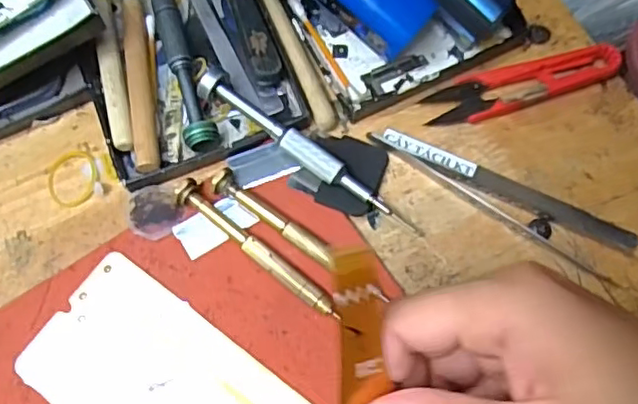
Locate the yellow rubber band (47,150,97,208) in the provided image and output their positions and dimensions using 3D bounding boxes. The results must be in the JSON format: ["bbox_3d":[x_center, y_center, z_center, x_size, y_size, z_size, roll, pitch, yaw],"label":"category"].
[{"bbox_3d":[-0.123,-0.012,0.312,0.027,0.004,0.028,-1,71,2],"label":"yellow rubber band"}]

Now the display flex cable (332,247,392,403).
[{"bbox_3d":[0.017,0.062,0.213,0.021,0.011,0.096,-7,104,-2],"label":"display flex cable"}]

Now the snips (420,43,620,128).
[{"bbox_3d":[0.103,-0.059,0.315,0.098,0.010,0.025,-13,71,-2],"label":"snips"}]

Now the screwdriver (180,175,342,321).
[{"bbox_3d":[-0.029,0.021,0.290,0.095,0.010,0.013,36,76,13],"label":"screwdriver"}]

